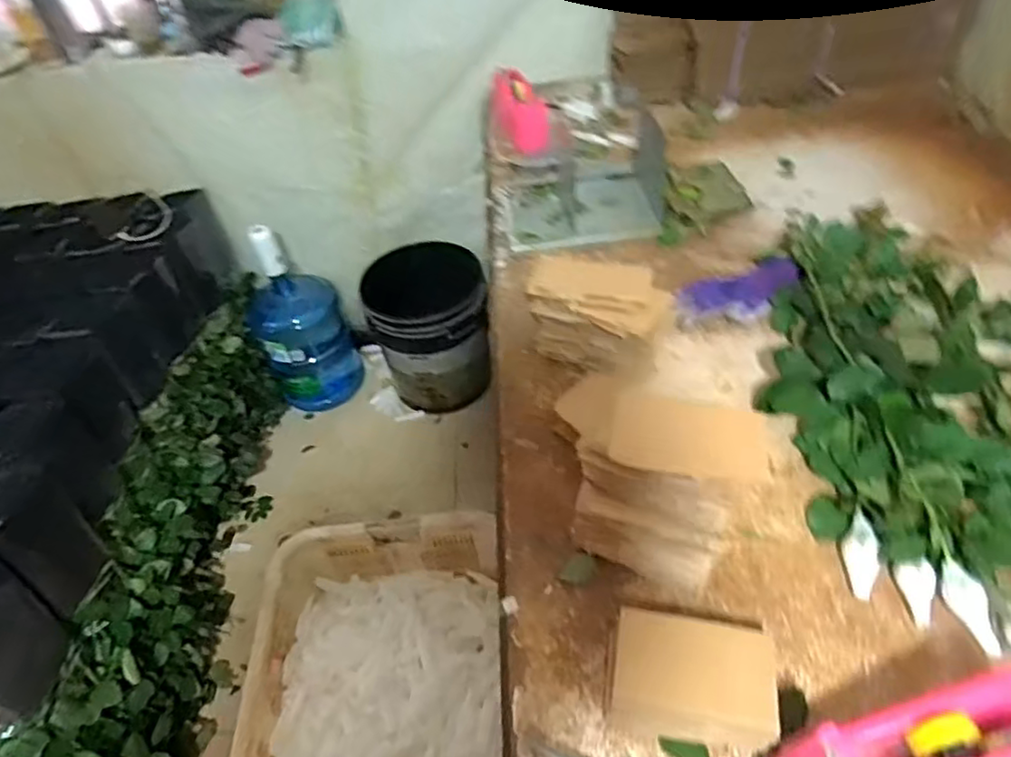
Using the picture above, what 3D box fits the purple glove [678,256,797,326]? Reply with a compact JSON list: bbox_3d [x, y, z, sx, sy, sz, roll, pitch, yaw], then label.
[{"bbox_3d":[0.353,-0.130,0.970,0.209,0.036,0.118,-15,46,-7],"label":"purple glove"}]

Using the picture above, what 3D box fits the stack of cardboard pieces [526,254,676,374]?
[{"bbox_3d":[0.124,-0.083,0.852,0.185,0.130,0.102,21,53,25],"label":"stack of cardboard pieces"}]

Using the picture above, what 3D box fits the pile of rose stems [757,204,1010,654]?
[{"bbox_3d":[0.498,-0.004,0.771,0.341,0.104,0.581,13,50,19],"label":"pile of rose stems"}]

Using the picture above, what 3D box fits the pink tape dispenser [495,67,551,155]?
[{"bbox_3d":[0.030,-0.579,1.355,0.091,0.060,0.211,-17,72,-9],"label":"pink tape dispenser"}]

